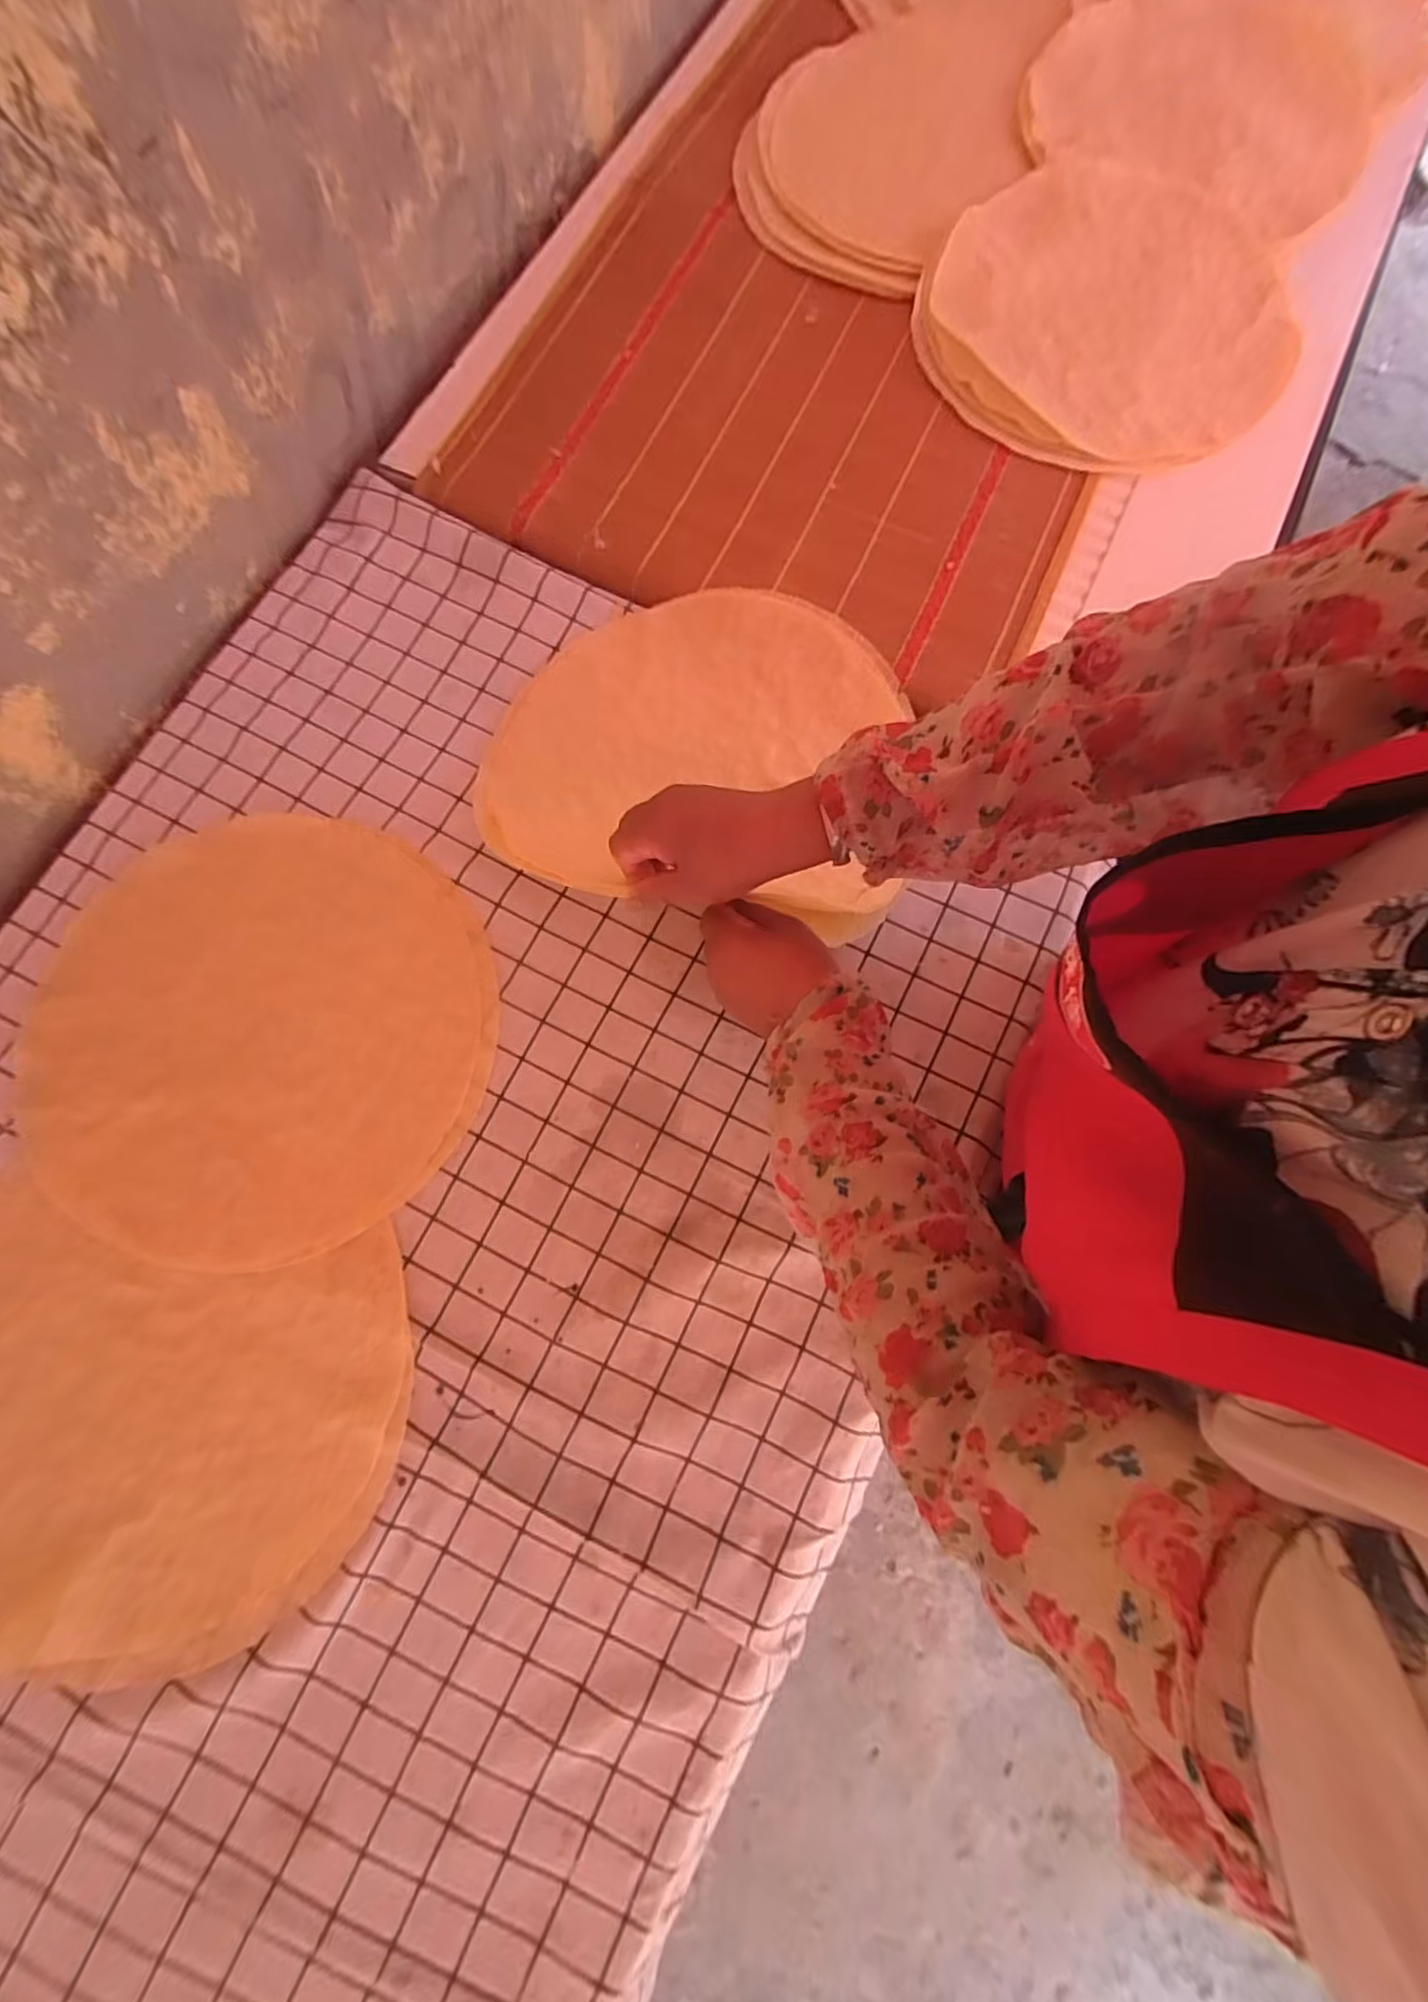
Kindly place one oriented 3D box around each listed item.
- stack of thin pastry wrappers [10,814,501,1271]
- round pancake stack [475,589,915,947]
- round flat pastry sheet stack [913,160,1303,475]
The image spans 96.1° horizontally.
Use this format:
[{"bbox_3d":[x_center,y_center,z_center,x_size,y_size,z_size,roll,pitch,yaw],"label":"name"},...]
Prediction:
[{"bbox_3d":[-0.363,0.020,0.515,0.359,0.010,0.346,7,78,3],"label":"stack of thin pastry wrappers"},{"bbox_3d":[-0.019,-0.215,0.527,0.347,0.099,0.314,8,78,3],"label":"round pancake stack"},{"bbox_3d":[0.396,-0.681,0.630,0.371,0.027,0.336,-40,80,-7],"label":"round flat pastry sheet stack"}]

